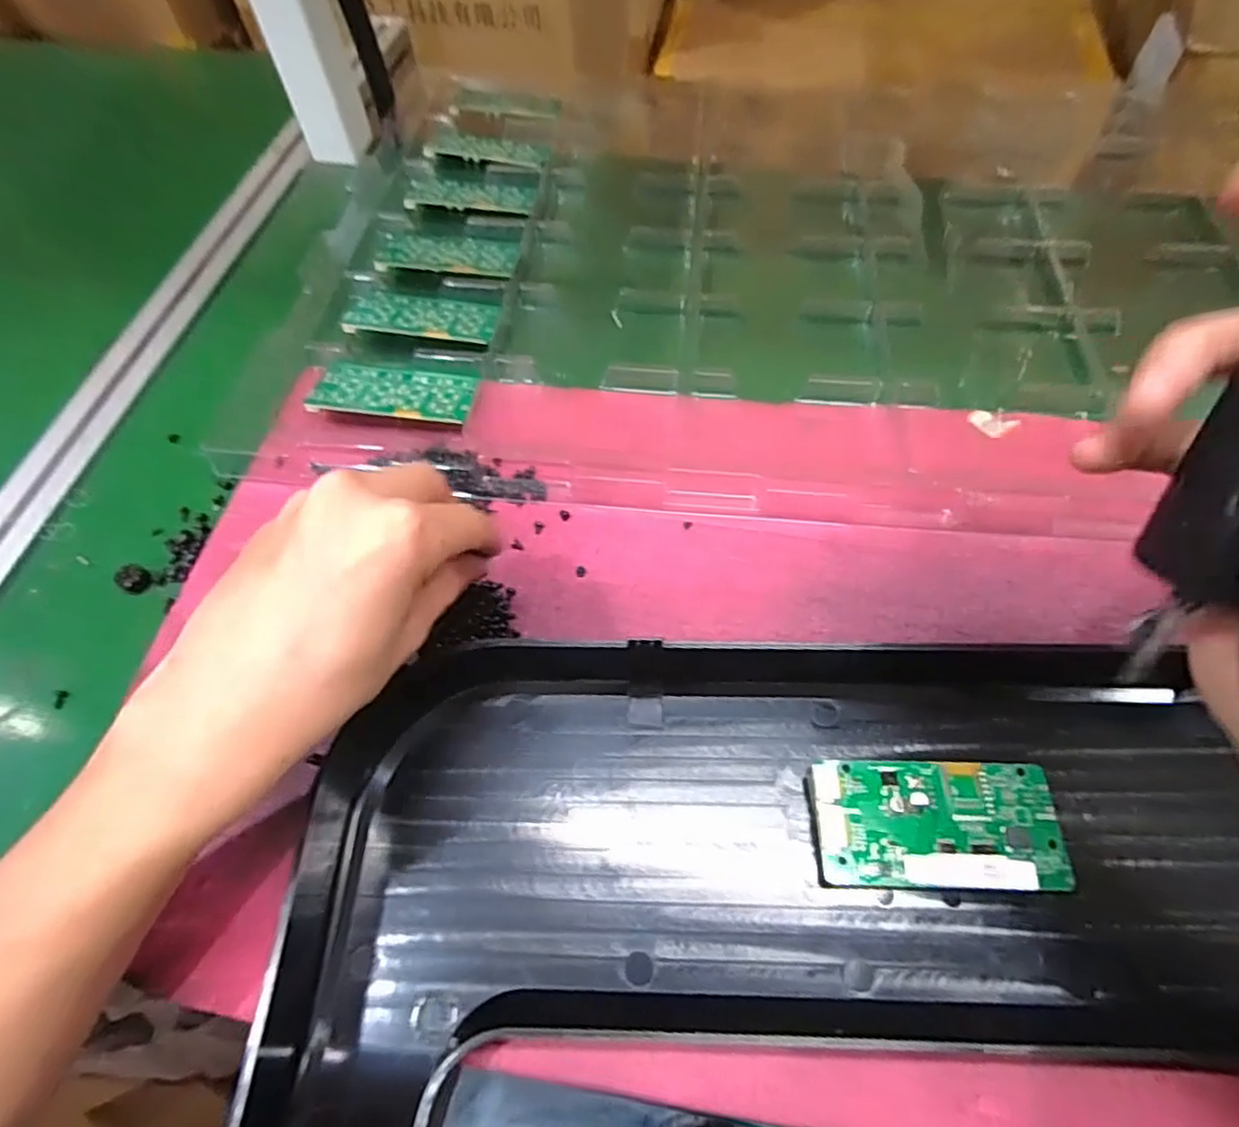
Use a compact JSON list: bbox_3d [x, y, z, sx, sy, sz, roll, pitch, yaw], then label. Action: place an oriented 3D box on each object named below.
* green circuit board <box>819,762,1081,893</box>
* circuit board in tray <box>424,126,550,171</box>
[{"bbox_3d":[0.128,0.104,0.275,0.094,0.014,0.048,-1,59,3],"label":"green circuit board"},{"bbox_3d":[-0.103,-0.329,0.545,0.095,0.008,0.042,12,61,10],"label":"circuit board in tray"}]

